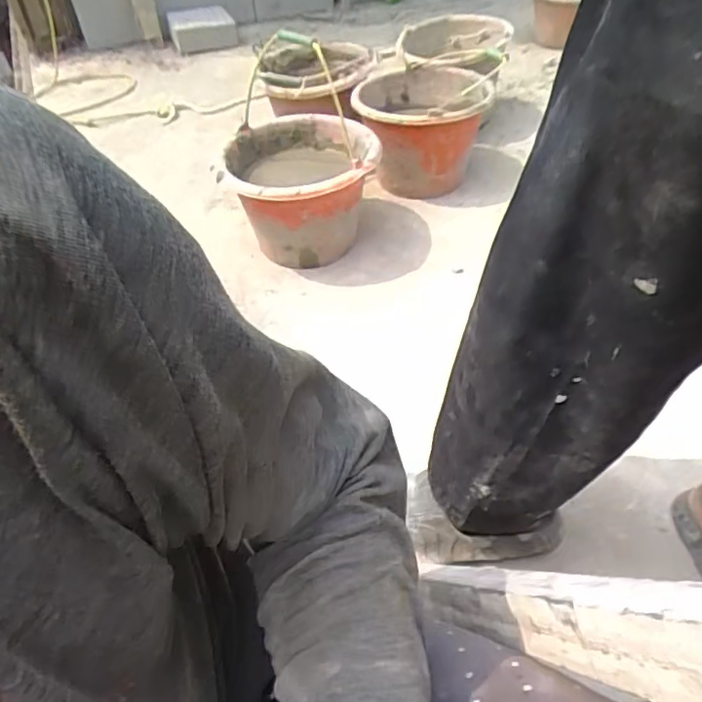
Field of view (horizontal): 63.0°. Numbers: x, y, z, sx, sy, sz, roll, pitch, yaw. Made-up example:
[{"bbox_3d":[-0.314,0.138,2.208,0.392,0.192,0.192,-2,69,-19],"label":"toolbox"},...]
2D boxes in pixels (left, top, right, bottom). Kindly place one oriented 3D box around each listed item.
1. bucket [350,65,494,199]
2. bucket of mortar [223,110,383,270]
[{"bbox_3d":[0.140,-0.450,1.216,0.276,0.211,0.302,9,47,11],"label":"bucket"},{"bbox_3d":[-0.084,-0.282,1.066,0.258,0.207,0.273,2,46,5],"label":"bucket of mortar"}]

